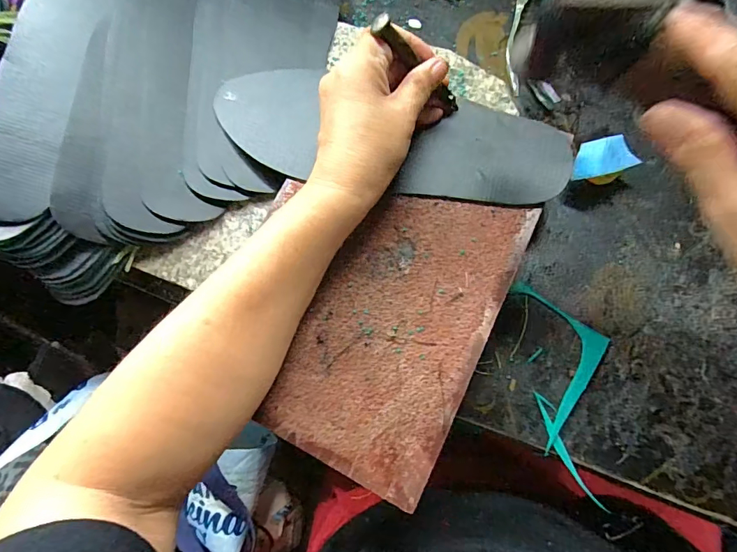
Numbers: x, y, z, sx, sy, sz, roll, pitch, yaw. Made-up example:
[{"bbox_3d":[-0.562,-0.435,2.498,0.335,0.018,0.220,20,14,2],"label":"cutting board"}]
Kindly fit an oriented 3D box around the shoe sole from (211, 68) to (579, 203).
[{"bbox_3d":[0.012,-0.110,0.331,0.271,0.013,0.094,14,74,11],"label":"shoe sole"}]

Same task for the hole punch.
[{"bbox_3d":[0.035,-0.140,0.293,0.012,0.094,0.013,-5,67,43],"label":"hole punch"}]

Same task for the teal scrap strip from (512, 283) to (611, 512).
[{"bbox_3d":[0.145,0.076,0.301,0.054,0.007,0.150,-6,74,3],"label":"teal scrap strip"}]

